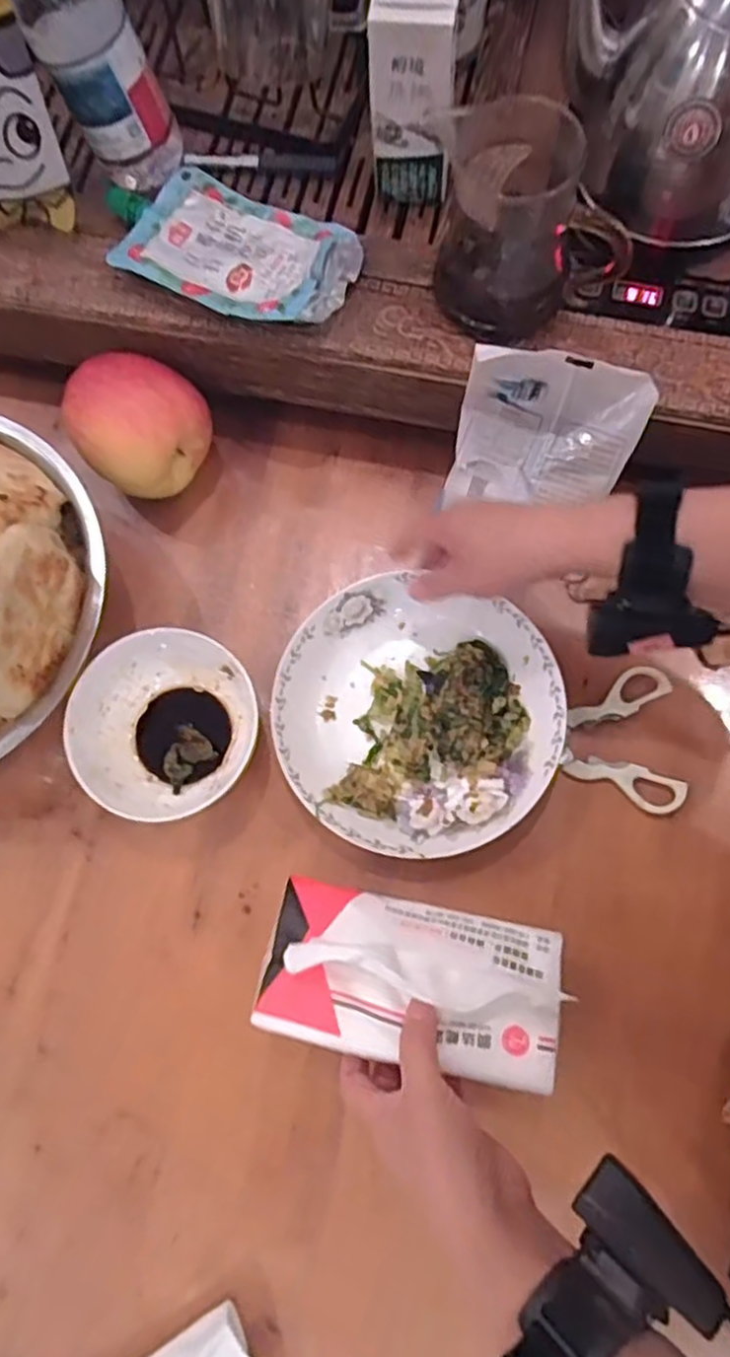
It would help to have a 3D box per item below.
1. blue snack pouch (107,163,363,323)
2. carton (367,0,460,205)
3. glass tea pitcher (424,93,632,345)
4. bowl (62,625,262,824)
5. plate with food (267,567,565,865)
[{"bbox_3d":[-0.096,-0.297,0.504,0.174,0.026,0.097,26,80,8],"label":"blue snack pouch"},{"bbox_3d":[0.030,-0.368,0.467,0.051,0.122,0.029,10,78,5],"label":"carton"},{"bbox_3d":[0.096,-0.279,0.455,0.103,0.105,0.081,-6,77,1],"label":"glass tea pitcher"},{"bbox_3d":[-0.138,0.036,0.514,0.117,0.065,0.121,-1,75,2],"label":"bowl"},{"bbox_3d":[0.036,0.028,0.515,0.191,0.031,0.181,14,76,5],"label":"plate with food"}]

